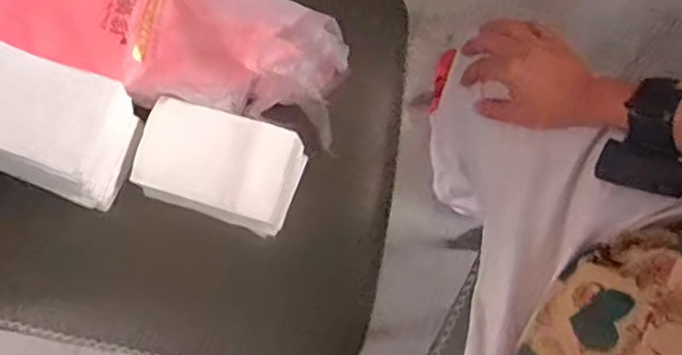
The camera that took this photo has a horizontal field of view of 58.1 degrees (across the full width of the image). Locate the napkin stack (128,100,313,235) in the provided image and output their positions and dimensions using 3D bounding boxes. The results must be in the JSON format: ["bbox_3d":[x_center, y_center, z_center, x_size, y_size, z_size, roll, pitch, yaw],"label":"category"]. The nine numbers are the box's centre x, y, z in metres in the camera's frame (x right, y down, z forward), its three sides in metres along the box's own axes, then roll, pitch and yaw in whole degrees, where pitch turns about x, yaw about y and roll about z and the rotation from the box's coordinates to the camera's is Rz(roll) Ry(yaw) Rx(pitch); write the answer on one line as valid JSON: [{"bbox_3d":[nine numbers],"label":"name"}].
[{"bbox_3d":[-0.119,-0.012,0.596,0.149,0.045,0.098,18,79,5],"label":"napkin stack"}]

